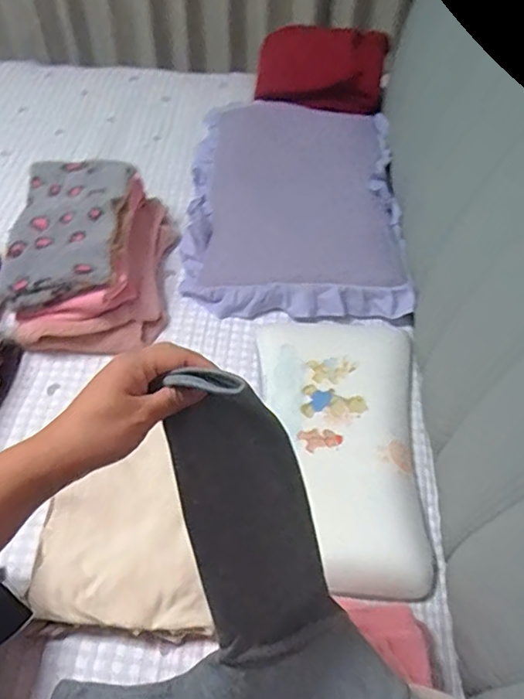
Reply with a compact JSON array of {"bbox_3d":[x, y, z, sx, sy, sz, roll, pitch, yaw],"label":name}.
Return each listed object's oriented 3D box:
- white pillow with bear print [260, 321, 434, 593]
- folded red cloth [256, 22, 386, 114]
[{"bbox_3d":[0.137,0.137,0.917,0.278,0.054,0.502,-2,51,-3],"label":"white pillow with bear print"},{"bbox_3d":[0.160,-0.804,1.586,0.366,0.122,0.339,3,51,4],"label":"folded red cloth"}]

